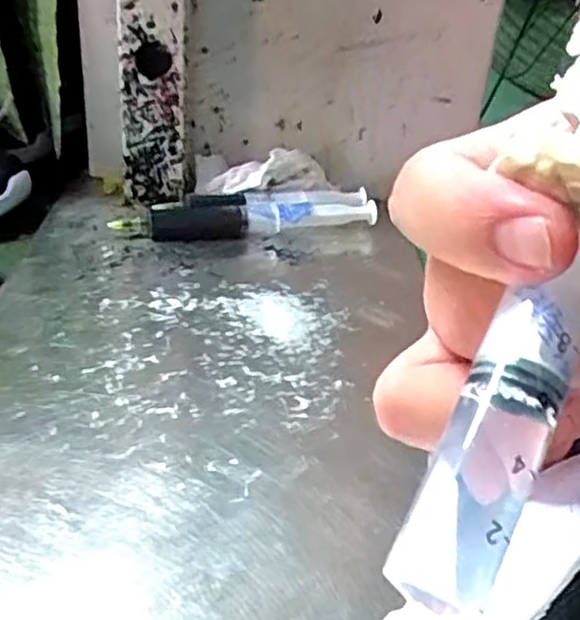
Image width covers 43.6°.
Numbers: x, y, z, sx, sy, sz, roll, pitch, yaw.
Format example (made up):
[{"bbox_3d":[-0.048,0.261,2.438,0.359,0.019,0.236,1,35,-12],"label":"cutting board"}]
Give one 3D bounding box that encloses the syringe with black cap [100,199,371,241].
[{"bbox_3d":[-0.026,-0.060,0.465,0.165,0.019,0.034,-8,34,-22],"label":"syringe with black cap"}]

